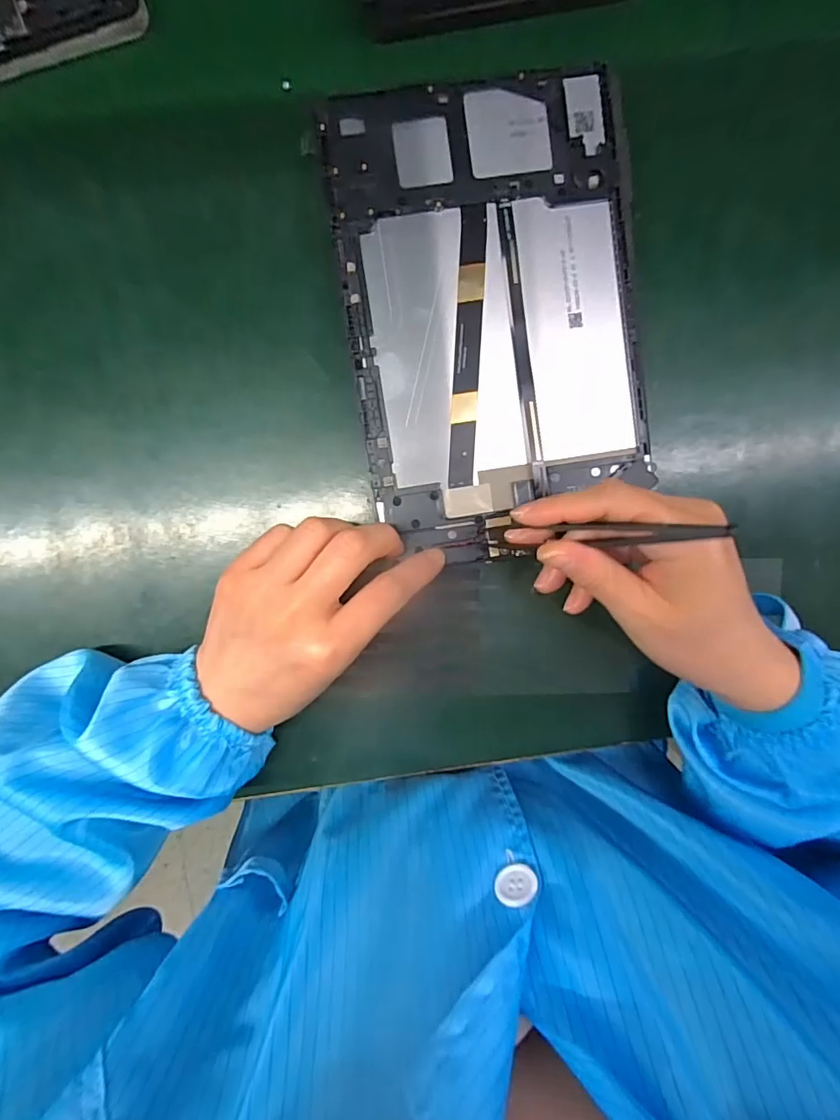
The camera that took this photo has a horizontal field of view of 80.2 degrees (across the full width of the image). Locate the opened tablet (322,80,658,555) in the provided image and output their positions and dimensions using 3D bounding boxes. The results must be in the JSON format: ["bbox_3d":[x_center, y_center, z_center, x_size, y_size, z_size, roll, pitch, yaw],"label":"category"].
[{"bbox_3d":[0.041,-0.124,0.264,0.154,0.008,0.236,-8,96,-2],"label":"opened tablet"}]

